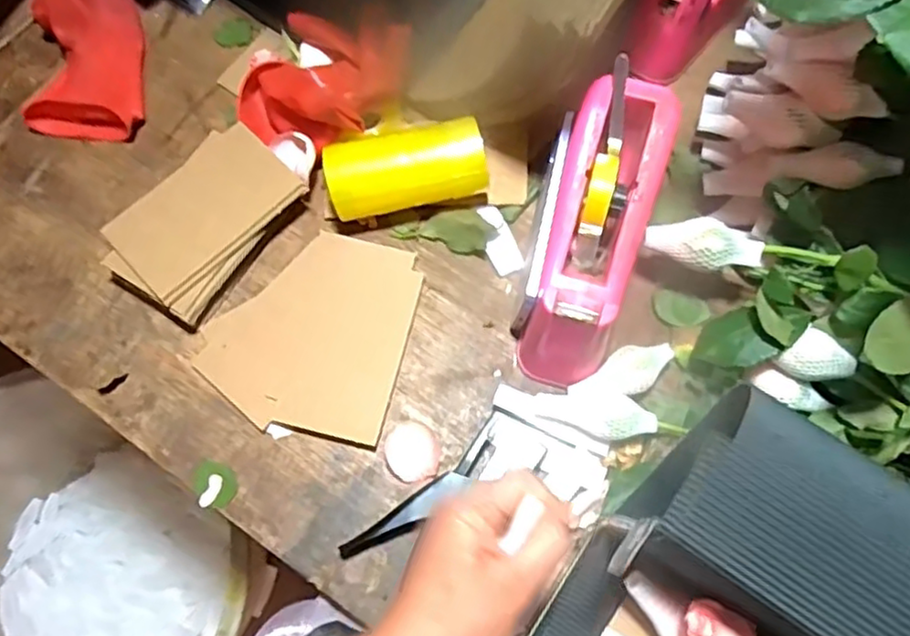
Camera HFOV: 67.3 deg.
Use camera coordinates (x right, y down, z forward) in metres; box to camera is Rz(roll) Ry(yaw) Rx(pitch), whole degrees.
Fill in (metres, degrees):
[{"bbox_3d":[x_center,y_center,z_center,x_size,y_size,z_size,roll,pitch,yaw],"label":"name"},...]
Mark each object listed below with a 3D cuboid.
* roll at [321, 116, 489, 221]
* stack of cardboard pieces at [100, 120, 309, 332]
[{"bbox_3d":[-0.037,-0.112,0.527,0.119,0.061,0.050,-11,71,-2],"label":"roll"},{"bbox_3d":[-0.194,-0.076,0.535,0.096,0.041,0.147,34,76,12],"label":"stack of cardboard pieces"}]

